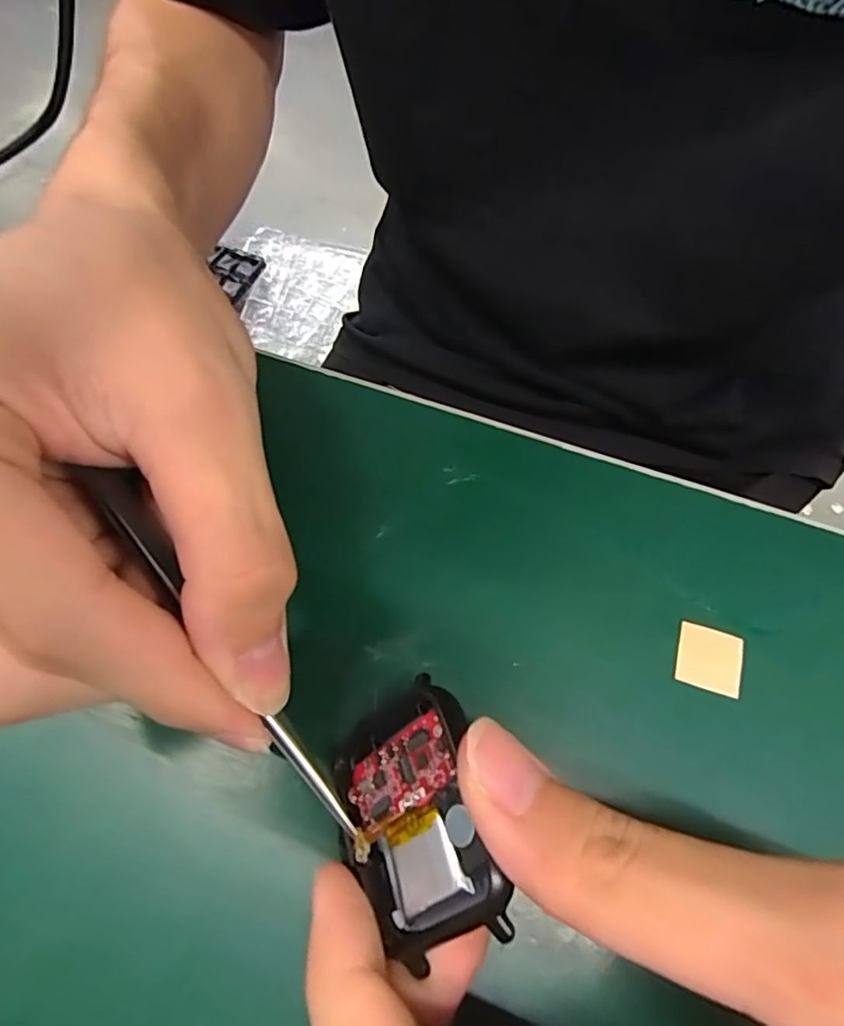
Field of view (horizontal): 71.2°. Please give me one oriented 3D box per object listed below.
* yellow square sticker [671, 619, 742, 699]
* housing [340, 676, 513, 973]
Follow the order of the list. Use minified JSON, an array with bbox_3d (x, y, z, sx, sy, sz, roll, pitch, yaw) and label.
[{"bbox_3d":[0.072,0.036,0.147,0.015,0.004,0.015,17,70,6],"label":"yellow square sticker"},{"bbox_3d":[-0.003,0.061,0.120,0.005,0.036,0.047,22,36,-40],"label":"housing"}]

